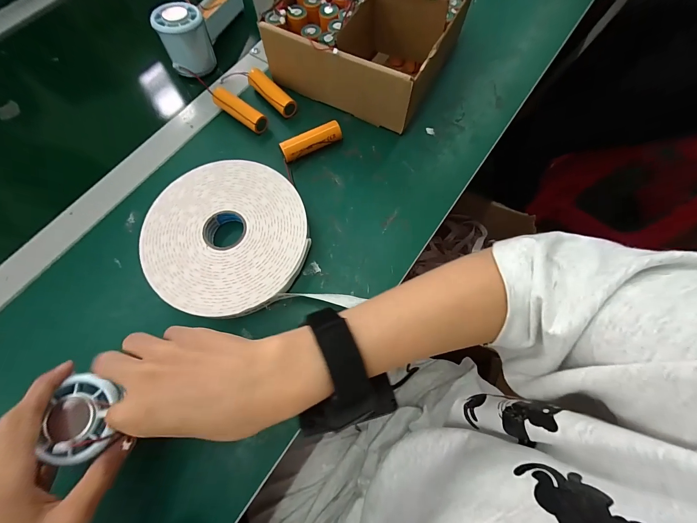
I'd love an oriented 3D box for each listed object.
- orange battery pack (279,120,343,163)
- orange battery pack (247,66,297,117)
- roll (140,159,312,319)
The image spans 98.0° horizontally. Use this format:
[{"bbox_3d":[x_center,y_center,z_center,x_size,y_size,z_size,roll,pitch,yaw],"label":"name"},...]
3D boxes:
[{"bbox_3d":[-0.042,-0.135,0.347,0.072,0.023,0.017,-28,72,-11],"label":"orange battery pack"},{"bbox_3d":[-0.095,-0.207,0.373,0.026,0.023,0.075,-37,74,-14],"label":"orange battery pack"},{"bbox_3d":[-0.123,-0.029,0.308,0.152,0.022,0.166,0,69,-1],"label":"roll"}]

